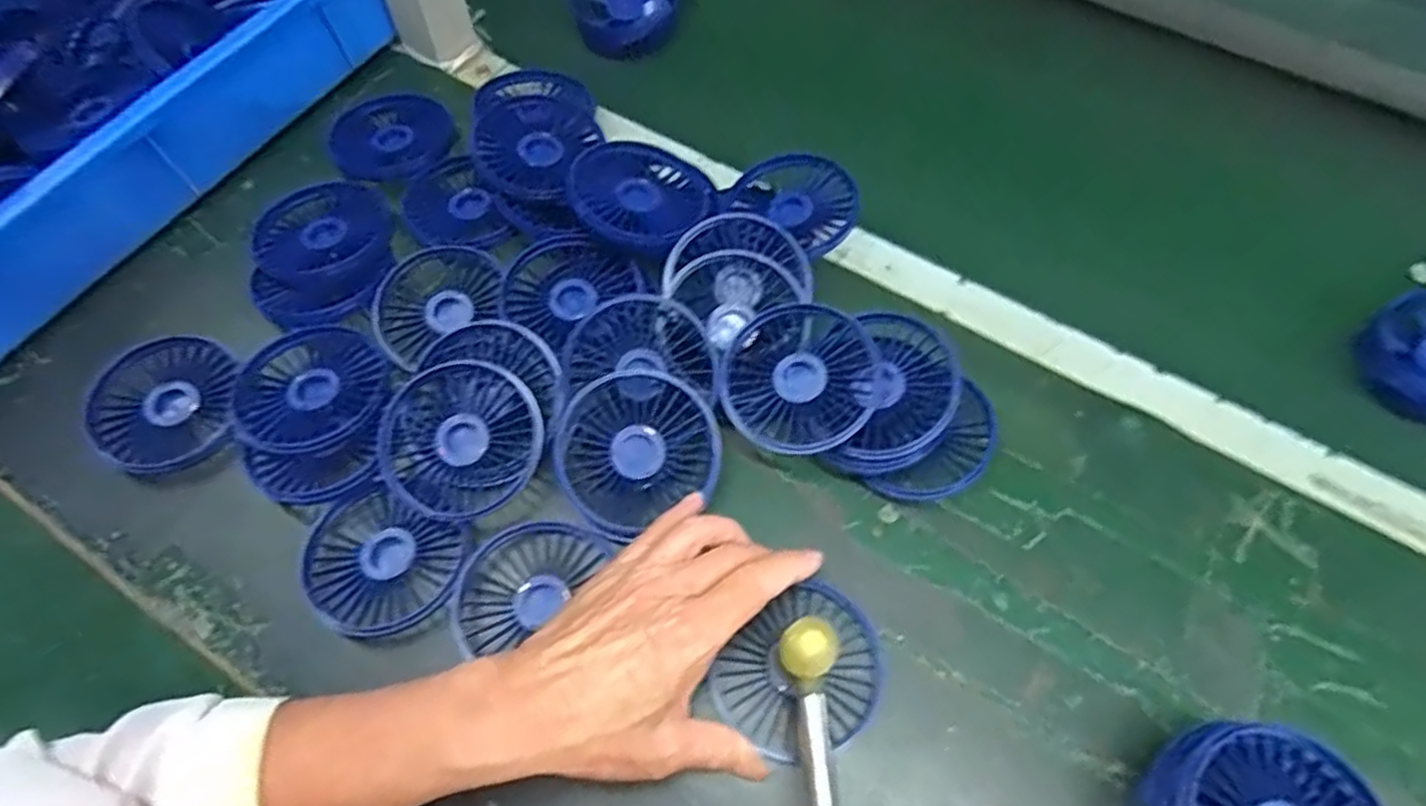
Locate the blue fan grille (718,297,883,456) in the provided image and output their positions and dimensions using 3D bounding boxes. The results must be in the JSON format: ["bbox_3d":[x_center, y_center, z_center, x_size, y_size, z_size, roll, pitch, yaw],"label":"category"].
[{"bbox_3d":[0.049,-0.014,0.424,0.085,0.019,0.089,-2,66,5],"label":"blue fan grille"}]

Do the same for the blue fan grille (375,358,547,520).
[{"bbox_3d":[-0.143,0.020,0.426,0.087,0.015,0.087,-1,81,5],"label":"blue fan grille"}]

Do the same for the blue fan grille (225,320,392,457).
[{"bbox_3d":[-0.240,-0.008,0.445,0.087,0.009,0.082,1,63,-1],"label":"blue fan grille"}]

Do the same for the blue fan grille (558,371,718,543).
[{"bbox_3d":[-0.044,0.025,0.417,0.089,0.019,0.082,-1,100,-3],"label":"blue fan grille"}]

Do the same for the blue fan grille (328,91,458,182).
[{"bbox_3d":[-0.232,-0.193,0.541,0.083,0.018,0.088,1,63,-1],"label":"blue fan grille"}]

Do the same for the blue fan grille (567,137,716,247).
[{"bbox_3d":[-0.043,-0.139,0.479,0.084,0.017,0.086,1,63,-1],"label":"blue fan grille"}]

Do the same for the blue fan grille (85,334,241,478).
[{"bbox_3d":[-0.329,0.001,0.452,0.078,0.015,0.086,-9,64,-6],"label":"blue fan grille"}]

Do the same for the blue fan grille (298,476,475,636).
[{"bbox_3d":[-0.179,0.088,0.407,0.084,0.016,0.072,24,65,10],"label":"blue fan grille"}]

